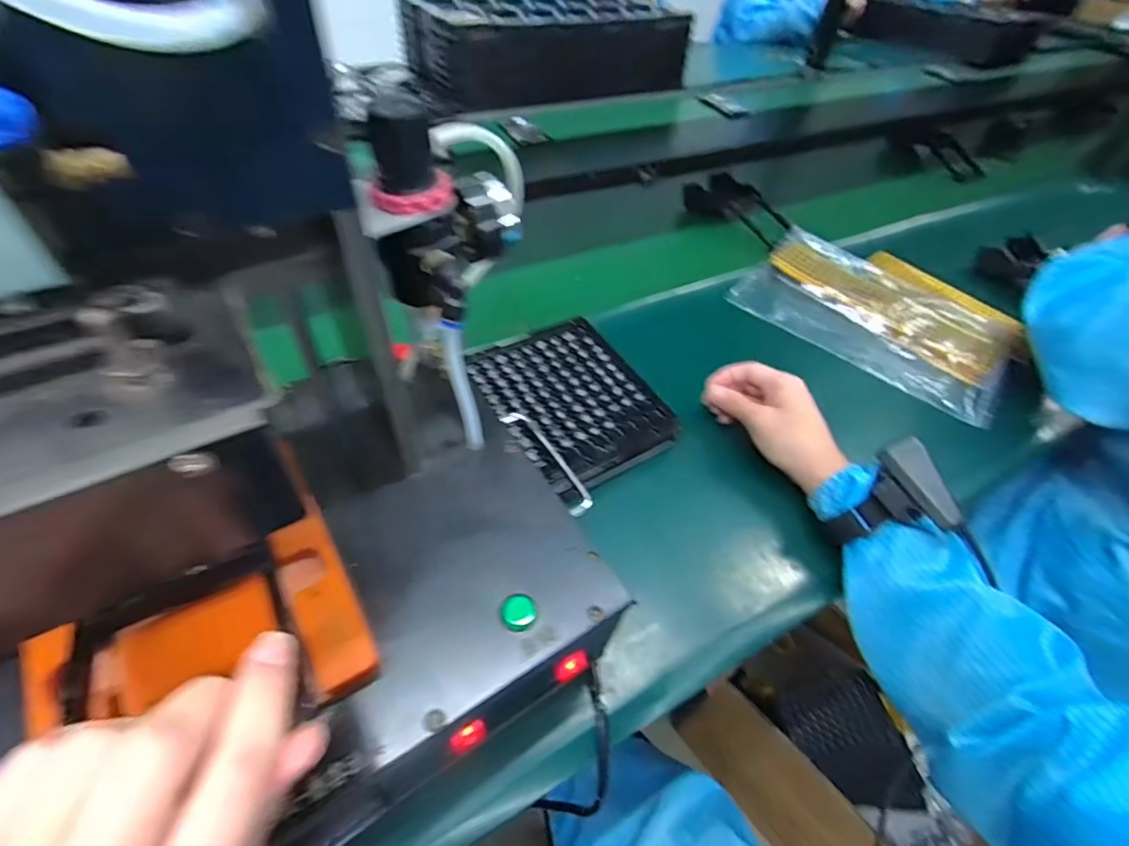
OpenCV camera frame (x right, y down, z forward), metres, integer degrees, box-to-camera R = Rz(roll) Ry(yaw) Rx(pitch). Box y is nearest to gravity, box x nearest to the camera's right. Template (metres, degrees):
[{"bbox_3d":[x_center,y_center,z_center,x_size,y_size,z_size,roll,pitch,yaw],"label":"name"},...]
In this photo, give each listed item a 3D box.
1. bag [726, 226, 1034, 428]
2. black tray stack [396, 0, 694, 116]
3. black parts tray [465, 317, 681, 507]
[{"bbox_3d":[0.389,-0.141,0.634,0.302,0.033,0.229,35,54,23],"label":"bag"},{"bbox_3d":[-0.037,-0.825,1.129,0.568,0.129,0.310,-18,53,-20],"label":"black tray stack"},{"bbox_3d":[0.007,-0.017,0.476,0.138,0.034,0.165,-26,59,-25],"label":"black parts tray"}]

